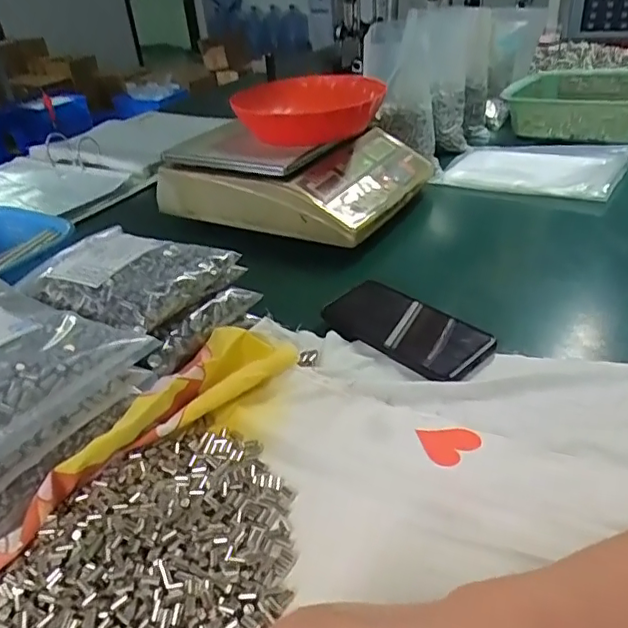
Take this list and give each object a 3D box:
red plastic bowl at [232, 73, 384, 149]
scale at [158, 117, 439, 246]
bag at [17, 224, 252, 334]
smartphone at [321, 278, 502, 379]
[{"bbox_3d":[0.005,-0.287,0.807,0.180,0.061,0.180,-3,34,2],"label":"red plastic bowl"},{"bbox_3d":[-0.021,-0.210,0.821,0.319,0.102,0.252,14,38,26],"label":"scale"},{"bbox_3d":[-0.176,-0.037,0.531,0.169,0.039,0.132,11,37,23],"label":"bag"},{"bbox_3d":[0.086,0.011,0.549,0.163,0.018,0.081,24,43,36],"label":"smartphone"}]

